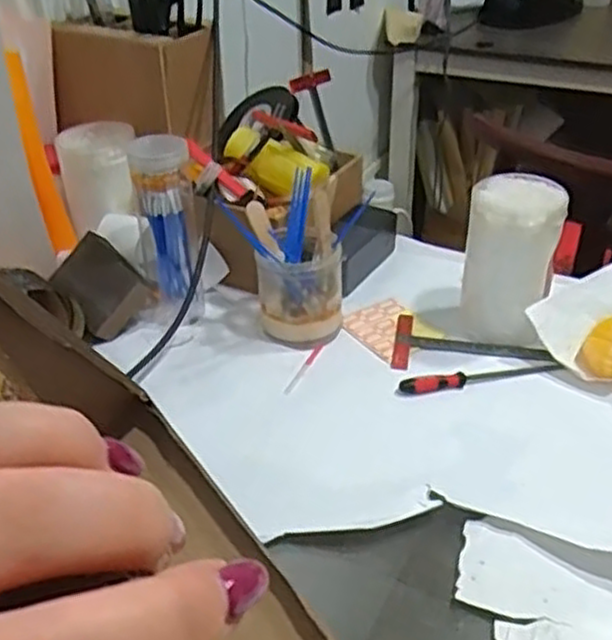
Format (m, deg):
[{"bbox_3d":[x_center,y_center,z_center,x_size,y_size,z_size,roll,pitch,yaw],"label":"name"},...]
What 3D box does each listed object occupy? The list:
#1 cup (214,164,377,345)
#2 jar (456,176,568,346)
[{"bbox_3d":[-0.005,-0.058,0.747,0.100,0.133,0.105,-29,43,-32],"label":"cup"},{"bbox_3d":[0.197,-0.060,0.724,0.082,0.144,0.082,0,35,0],"label":"jar"}]

